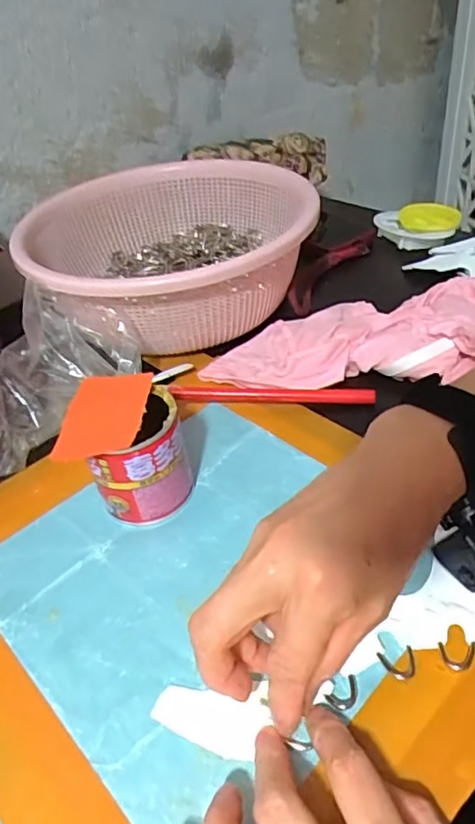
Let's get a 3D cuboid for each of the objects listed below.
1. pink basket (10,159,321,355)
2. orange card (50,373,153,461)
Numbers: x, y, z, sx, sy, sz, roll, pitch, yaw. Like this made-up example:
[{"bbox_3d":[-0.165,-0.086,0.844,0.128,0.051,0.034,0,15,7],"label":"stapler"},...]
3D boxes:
[{"bbox_3d":[-0.063,-0.159,0.563,0.255,0.095,0.273,-4,42,3],"label":"pink basket"},{"bbox_3d":[-0.084,0.000,0.359,0.052,0.004,0.077,-6,39,10],"label":"orange card"}]

